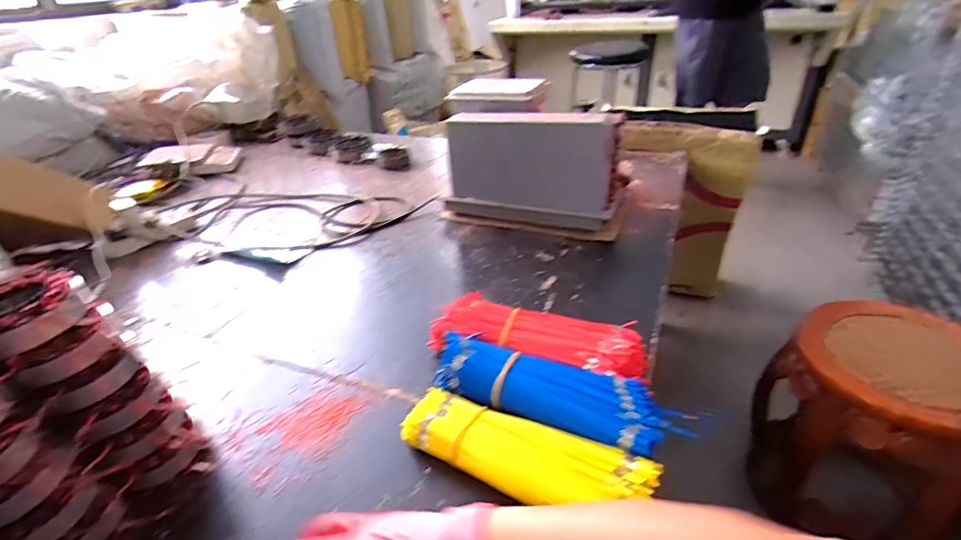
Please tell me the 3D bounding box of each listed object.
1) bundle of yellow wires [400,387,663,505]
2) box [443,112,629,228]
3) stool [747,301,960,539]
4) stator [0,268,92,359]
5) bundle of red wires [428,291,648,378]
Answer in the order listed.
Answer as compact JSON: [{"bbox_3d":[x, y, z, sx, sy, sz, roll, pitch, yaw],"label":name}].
[{"bbox_3d":[0.041,0.184,0.464,0.246,0.046,0.075,11,36,22],"label":"bundle of yellow wires"},{"bbox_3d":[0.100,-0.191,0.885,0.318,0.202,0.101,10,36,21],"label":"box"},{"bbox_3d":[0.734,0.323,0.920,0.273,0.445,0.318,-30,41,-33],"label":"stool"},{"bbox_3d":[-0.382,0.036,0.399,0.082,0.033,0.081,-23,38,-27],"label":"stator"},{"bbox_3d":[0.069,0.088,0.602,0.264,0.058,0.088,10,36,21],"label":"bundle of red wires"}]

